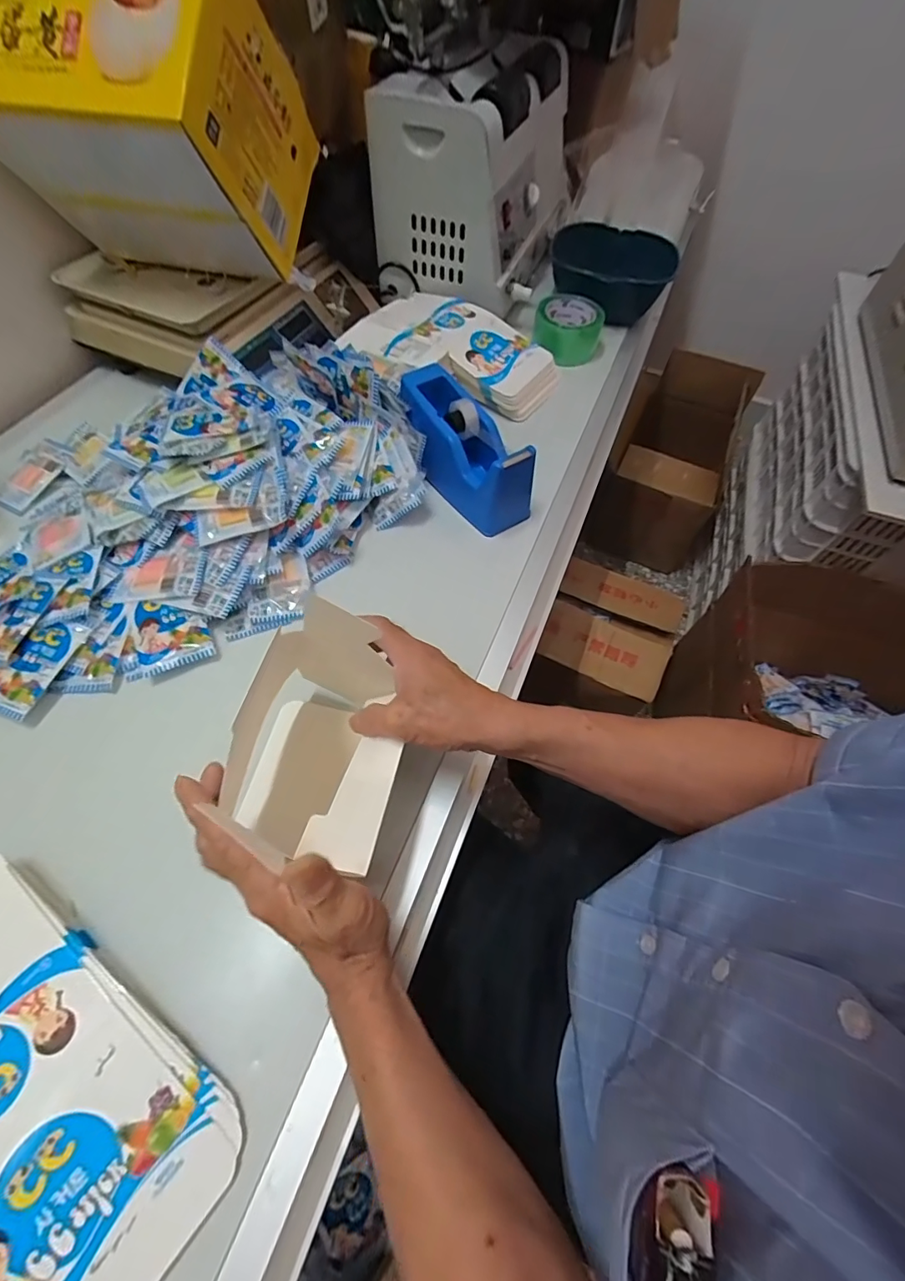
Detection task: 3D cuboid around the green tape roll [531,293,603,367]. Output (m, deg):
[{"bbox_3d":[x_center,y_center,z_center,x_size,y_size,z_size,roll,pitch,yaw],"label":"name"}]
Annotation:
[{"bbox_3d":[0.180,-0.496,0.771,0.100,0.060,0.108,1,60,-2],"label":"green tape roll"}]

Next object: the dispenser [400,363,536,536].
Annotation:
[{"bbox_3d":[0.012,-0.225,0.573,0.082,0.096,0.199,-29,65,-18],"label":"dispenser"}]

